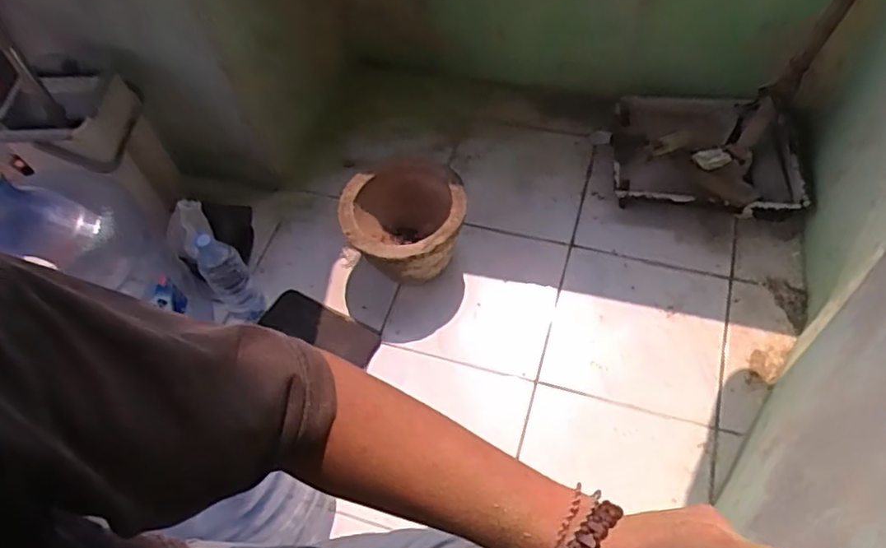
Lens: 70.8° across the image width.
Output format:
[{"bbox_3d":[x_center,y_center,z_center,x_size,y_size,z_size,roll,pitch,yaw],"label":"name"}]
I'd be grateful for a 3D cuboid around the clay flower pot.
[{"bbox_3d":[-0.068,-0.088,1.149,0.212,0.138,0.203,-2,58,3],"label":"clay flower pot"}]

